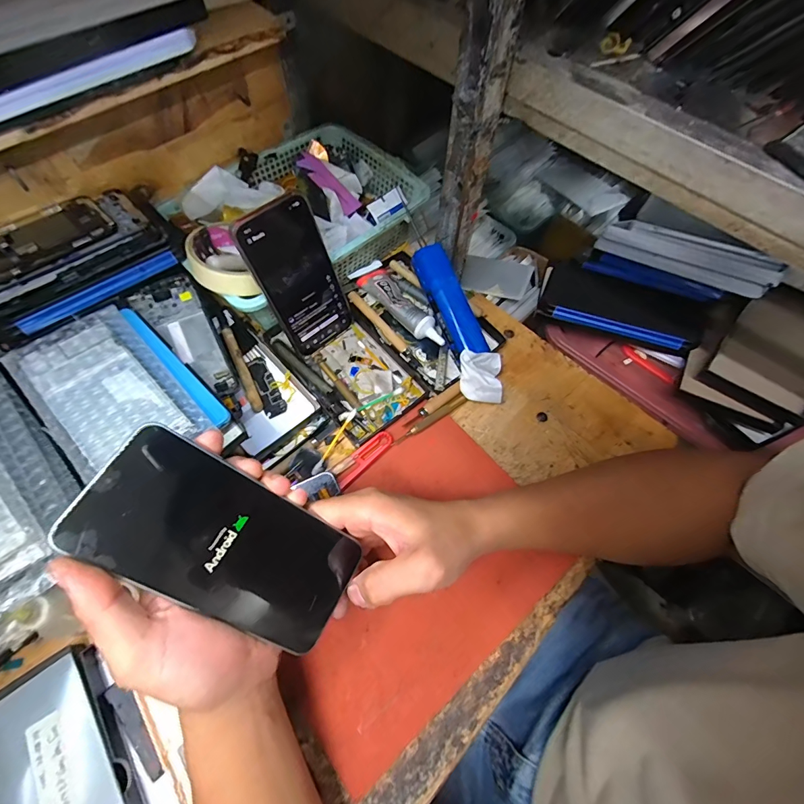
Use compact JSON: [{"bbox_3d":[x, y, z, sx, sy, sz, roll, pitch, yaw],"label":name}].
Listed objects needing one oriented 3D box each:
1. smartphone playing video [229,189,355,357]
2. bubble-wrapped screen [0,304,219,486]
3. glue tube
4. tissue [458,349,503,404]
[{"bbox_3d":[-0.099,-0.119,0.387,0.076,0.149,0.006,-40,50,-17],"label":"smartphone playing video"},{"bbox_3d":[-0.233,-0.009,0.307,0.088,0.013,0.149,-40,72,-20],"label":"bubble-wrapped screen"},{"bbox_3d":[-0.003,-0.114,0.454,0.043,0.024,0.140,-36,70,-19],"label":"glue tube"},{"bbox_3d":[0.083,-0.025,0.413,0.046,0.036,0.046,3,63,-2],"label":"tissue"}]

